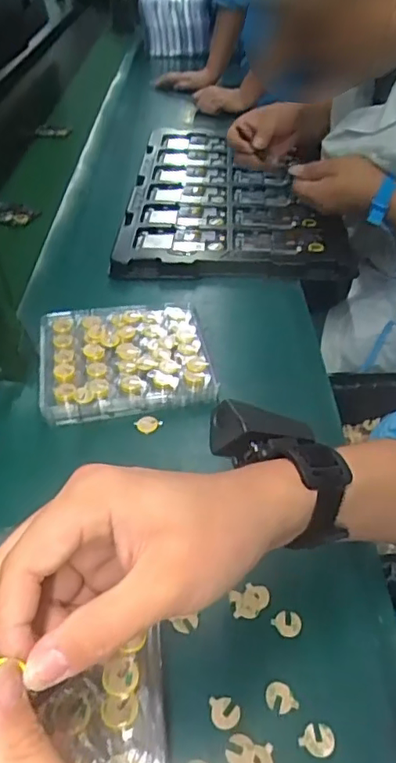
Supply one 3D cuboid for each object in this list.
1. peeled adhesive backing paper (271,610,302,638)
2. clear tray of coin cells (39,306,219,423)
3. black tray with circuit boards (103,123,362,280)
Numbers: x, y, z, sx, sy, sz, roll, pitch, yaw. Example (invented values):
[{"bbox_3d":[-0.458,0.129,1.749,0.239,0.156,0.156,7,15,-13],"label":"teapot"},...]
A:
[{"bbox_3d":[0.063,0.168,0.383,0.018,0.004,0.018,-25,46,-23],"label":"peeled adhesive backing paper"},{"bbox_3d":[-0.076,-0.028,0.579,0.172,0.037,0.149,-8,42,-7],"label":"clear tray of coin cells"},{"bbox_3d":[0.060,-0.316,0.907,0.334,0.032,0.527,1,42,3],"label":"black tray with circuit boards"}]

